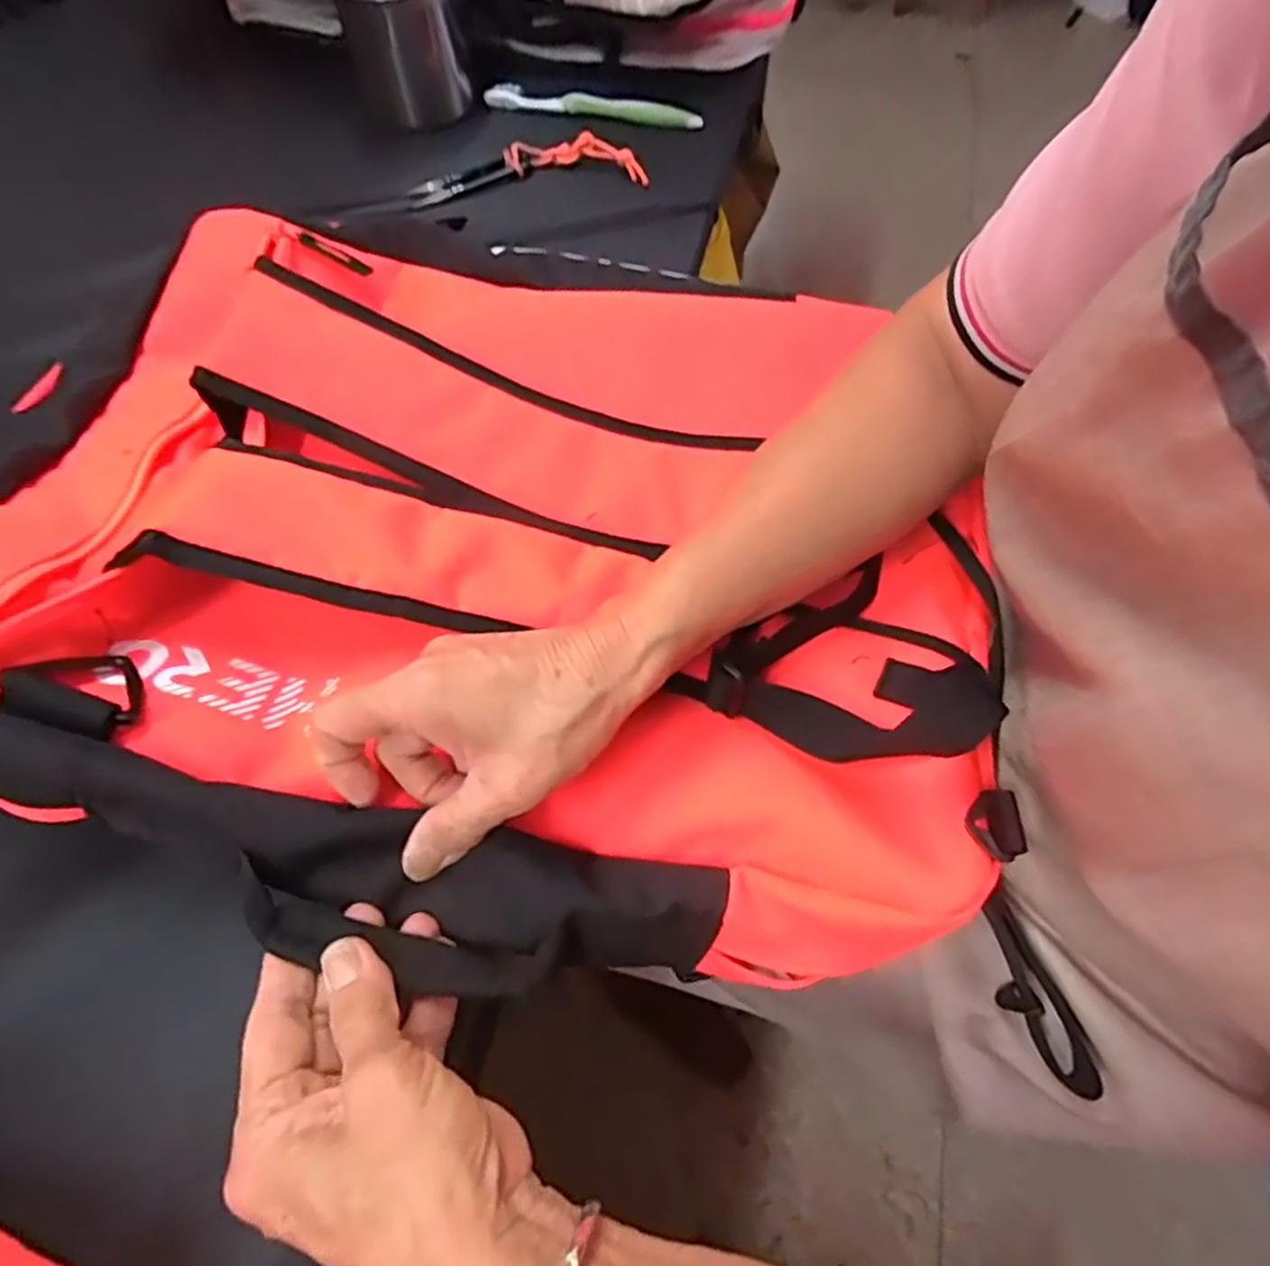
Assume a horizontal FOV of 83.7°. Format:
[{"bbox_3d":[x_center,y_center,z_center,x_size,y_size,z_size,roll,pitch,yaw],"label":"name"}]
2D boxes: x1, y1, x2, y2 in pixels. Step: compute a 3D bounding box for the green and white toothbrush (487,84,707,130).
[{"bbox_3d":[-0.036,-0.445,0.598,0.183,0.014,0.020,12,62,7],"label":"green and white toothbrush"}]

